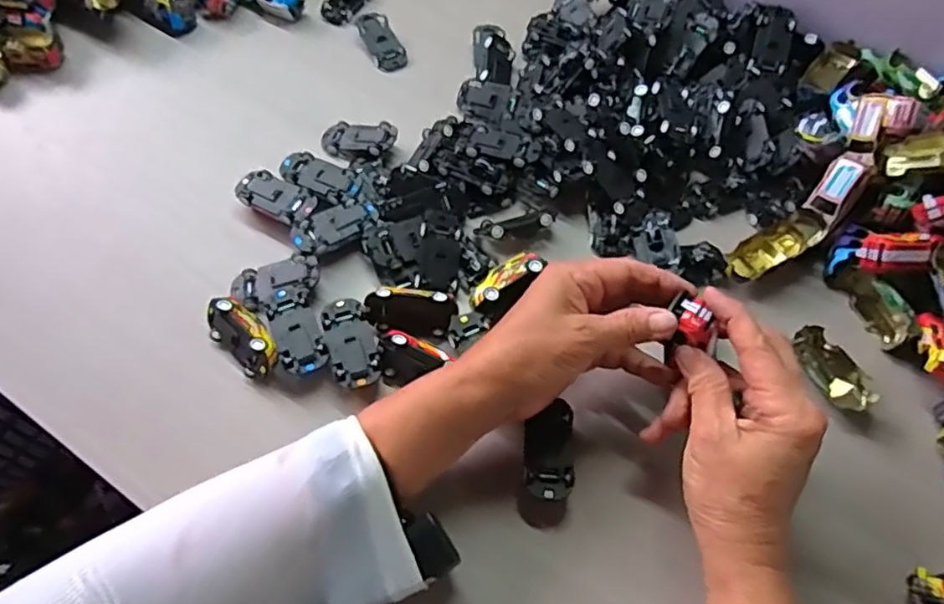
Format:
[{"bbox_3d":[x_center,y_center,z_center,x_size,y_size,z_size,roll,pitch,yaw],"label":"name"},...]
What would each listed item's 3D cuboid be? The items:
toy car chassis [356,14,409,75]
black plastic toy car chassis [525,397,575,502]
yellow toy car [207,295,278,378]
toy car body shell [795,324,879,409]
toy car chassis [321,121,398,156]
[{"bbox_3d":[-0.085,-0.243,0.593,0.030,0.010,0.067,-26,77,-16],"label":"toy car chassis"},{"bbox_3d":[0.046,0.092,0.387,0.028,0.020,0.060,5,60,1],"label":"black plastic toy car chassis"},{"bbox_3d":[-0.150,0.024,0.421,0.060,0.035,0.020,43,37,17],"label":"yellow toy car"},{"bbox_3d":[0.248,0.047,0.438,0.033,0.016,0.063,-13,61,-9],"label":"toy car body shell"},{"bbox_3d":[-0.094,-0.135,0.524,0.060,0.010,0.031,3,59,14],"label":"toy car chassis"}]

